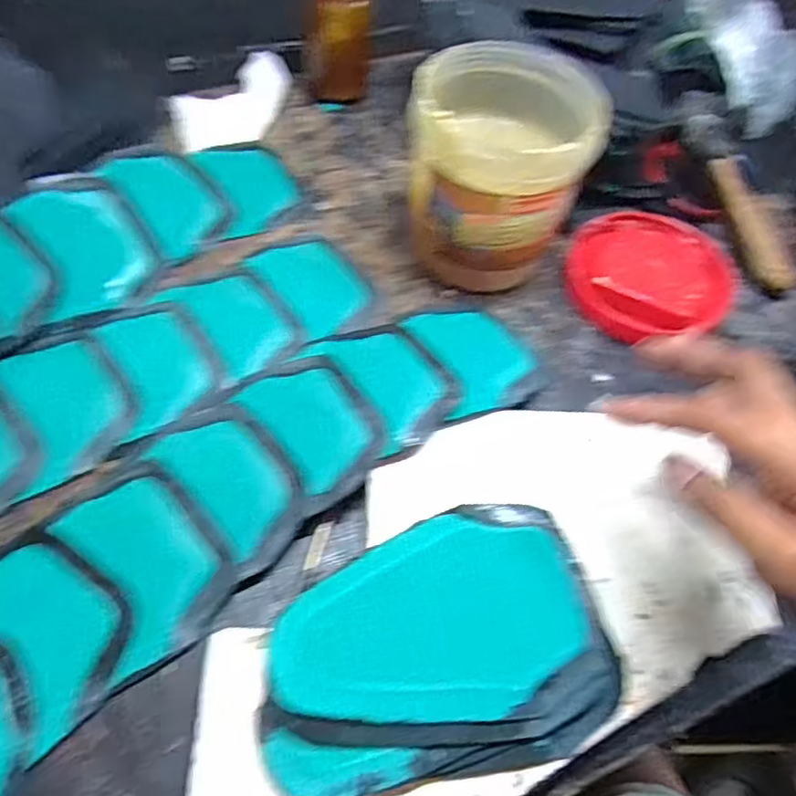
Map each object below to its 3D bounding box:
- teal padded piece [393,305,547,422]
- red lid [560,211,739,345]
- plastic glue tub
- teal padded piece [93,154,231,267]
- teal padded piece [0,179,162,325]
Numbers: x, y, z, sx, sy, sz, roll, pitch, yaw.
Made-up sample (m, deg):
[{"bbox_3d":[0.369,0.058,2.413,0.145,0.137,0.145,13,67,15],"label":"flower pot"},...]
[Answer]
[{"bbox_3d":[0.051,-0.031,0.421,0.073,0.026,0.101,-13,59,-13],"label":"teal padded piece"},{"bbox_3d":[0.193,-0.095,0.473,0.125,0.031,0.110,-10,58,-11],"label":"red lid"},{"bbox_3d":[0.069,-0.158,0.437,0.116,0.139,0.107,2,57,-3],"label":"plastic glue tub"},{"bbox_3d":[-0.173,-0.150,0.474,0.068,0.007,0.089,-35,88,-30],"label":"teal padded piece"},{"bbox_3d":[-0.217,-0.111,0.438,0.081,0.008,0.098,-26,87,-32],"label":"teal padded piece"}]

